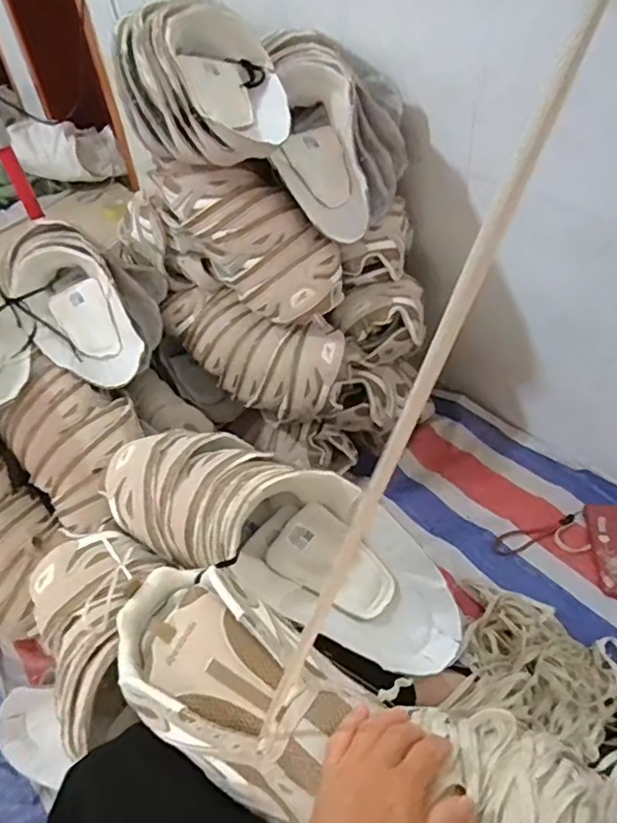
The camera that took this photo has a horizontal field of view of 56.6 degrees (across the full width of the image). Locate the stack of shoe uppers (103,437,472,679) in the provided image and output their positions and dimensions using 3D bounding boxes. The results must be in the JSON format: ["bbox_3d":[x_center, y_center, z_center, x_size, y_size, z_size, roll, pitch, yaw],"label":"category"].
[{"bbox_3d":[-0.029,0.129,0.619,0.416,0.116,0.157,27,50,7],"label":"stack of shoe uppers"}]

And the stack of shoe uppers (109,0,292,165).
[{"bbox_3d":[-0.141,-0.426,0.749,0.211,0.150,0.247,-10,44,-5],"label":"stack of shoe uppers"}]

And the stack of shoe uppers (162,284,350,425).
[{"bbox_3d":[-0.087,-0.115,0.920,0.154,0.115,0.325,-33,49,-25],"label":"stack of shoe uppers"}]

